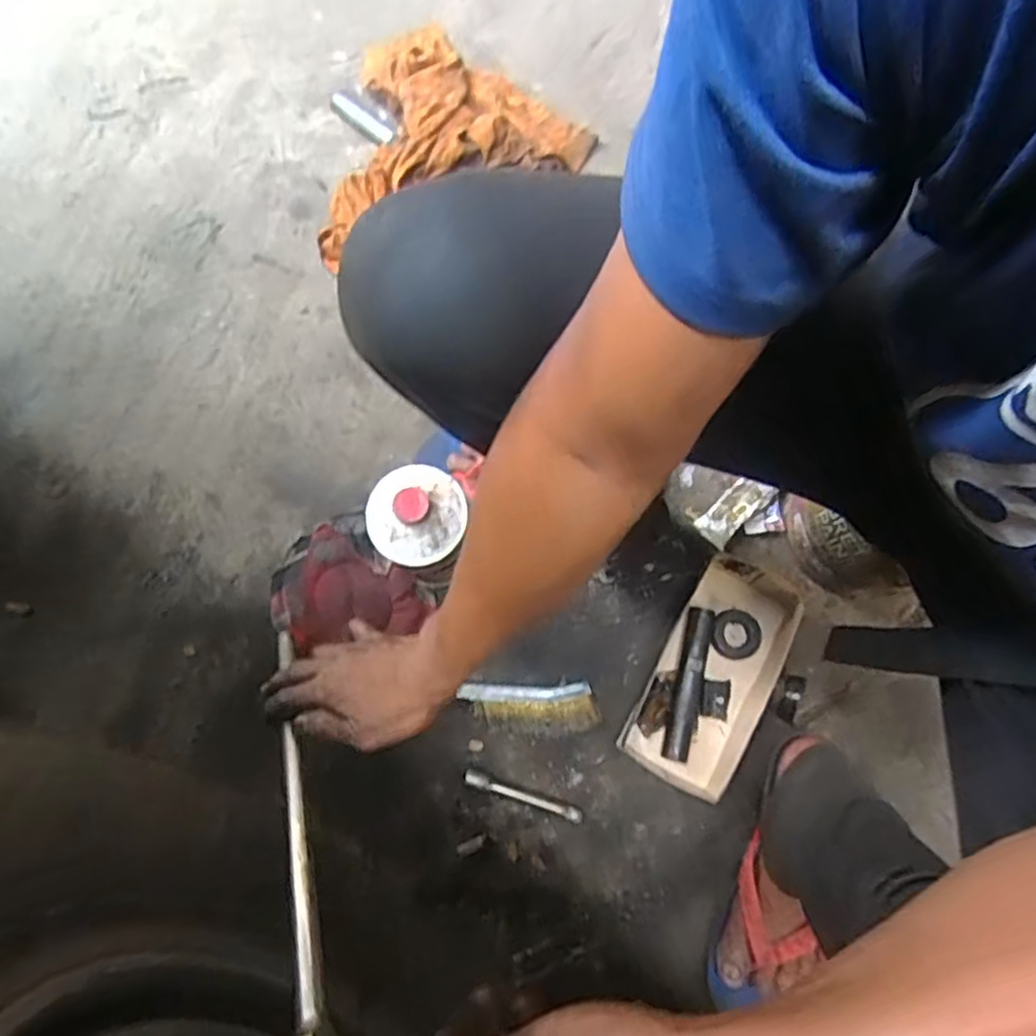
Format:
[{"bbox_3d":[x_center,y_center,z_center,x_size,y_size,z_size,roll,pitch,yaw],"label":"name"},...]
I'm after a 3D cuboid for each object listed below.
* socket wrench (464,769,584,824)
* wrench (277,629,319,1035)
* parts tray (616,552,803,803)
[{"bbox_3d":[0.006,0.284,0.714,0.126,0.016,0.015,19,79,4],"label":"socket wrench"},{"bbox_3d":[-0.155,0.185,0.491,0.014,0.423,0.022,-33,117,-7],"label":"wrench"},{"bbox_3d":[0.208,0.165,0.731,0.117,0.036,0.234,30,79,6],"label":"parts tray"}]

